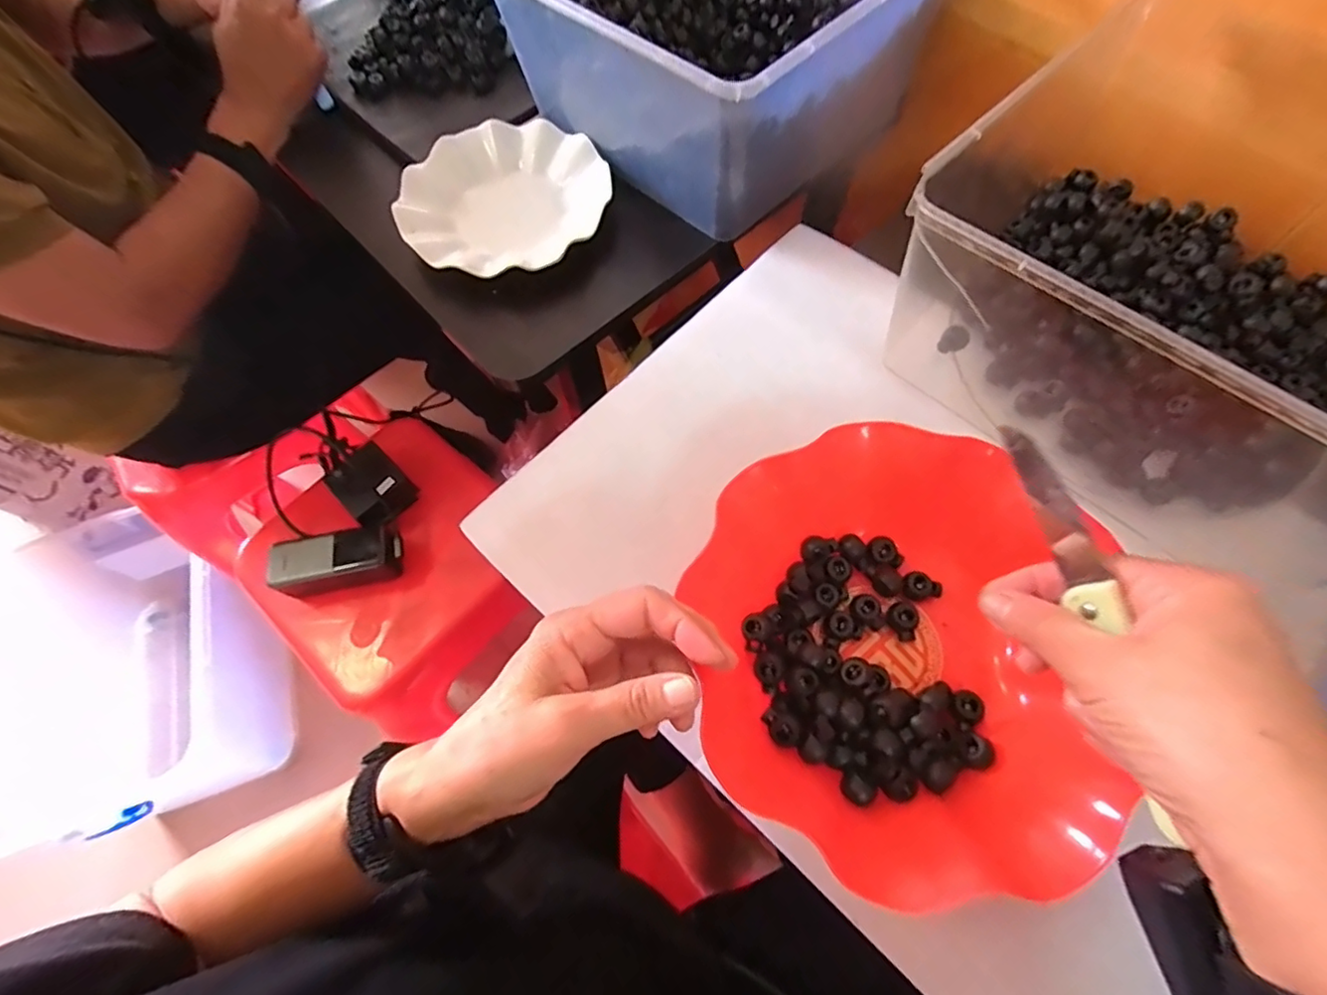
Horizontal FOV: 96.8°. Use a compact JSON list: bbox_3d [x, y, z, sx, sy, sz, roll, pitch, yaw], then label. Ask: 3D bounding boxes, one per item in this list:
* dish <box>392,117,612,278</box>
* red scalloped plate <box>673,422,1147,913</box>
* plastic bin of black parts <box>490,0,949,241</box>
[{"bbox_3d":[-0.142,-0.261,0.522,0.166,0.030,0.172,-1,66,3],"label":"dish"},{"bbox_3d":[0.122,0.078,0.318,0.210,0.057,0.221,-1,66,3],"label":"red scalloped plate"},{"bbox_3d":[0.048,-0.410,0.503,0.287,0.119,0.295,-42,70,-15],"label":"plastic bin of black parts"}]

